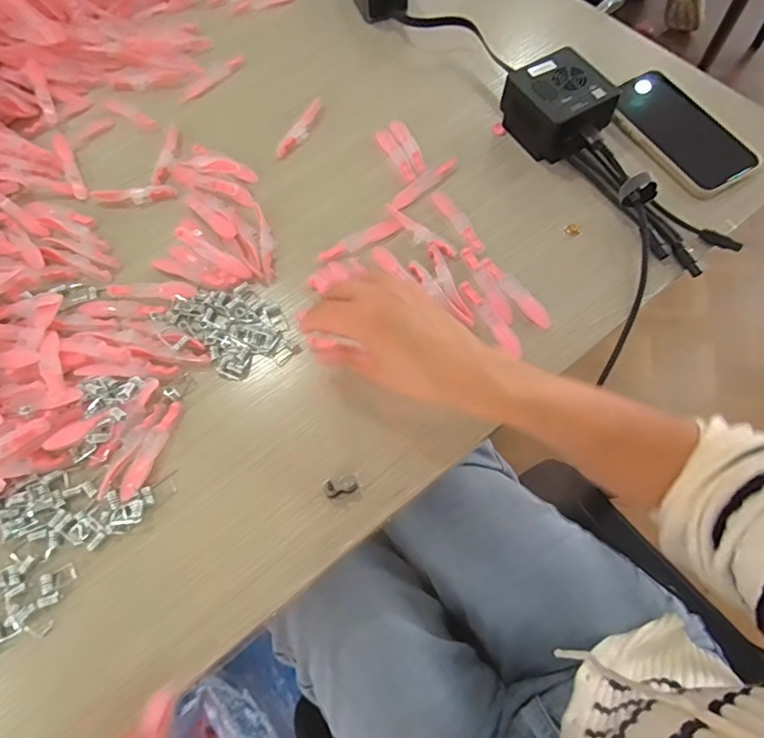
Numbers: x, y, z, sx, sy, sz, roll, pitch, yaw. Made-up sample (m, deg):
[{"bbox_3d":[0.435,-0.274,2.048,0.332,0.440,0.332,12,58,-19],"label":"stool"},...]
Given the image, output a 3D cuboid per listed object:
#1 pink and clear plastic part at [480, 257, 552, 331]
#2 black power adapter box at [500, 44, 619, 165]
[{"bbox_3d":[0.112,-0.065,0.404,0.016,0.006,0.077,-31,69,-12],"label":"pink and clear plastic part"},{"bbox_3d":[0.164,-0.240,0.452,0.072,0.054,0.086,-29,69,-11],"label":"black power adapter box"}]

